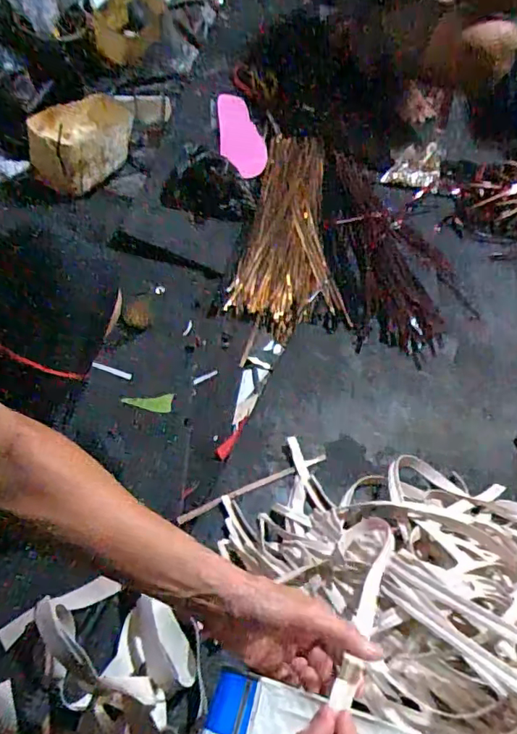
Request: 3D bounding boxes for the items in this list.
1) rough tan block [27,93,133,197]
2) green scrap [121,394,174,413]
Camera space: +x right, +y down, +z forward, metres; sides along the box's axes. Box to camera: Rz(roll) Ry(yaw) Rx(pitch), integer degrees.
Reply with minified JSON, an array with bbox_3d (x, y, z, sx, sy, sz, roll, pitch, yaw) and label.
[{"bbox_3d":[-0.332,-0.429,1.006,0.092,0.130,0.205,41,67,17],"label":"rough tan block"},{"bbox_3d":[-0.167,0.058,0.793,0.074,0.009,0.030,-8,62,-8],"label":"green scrap"}]

